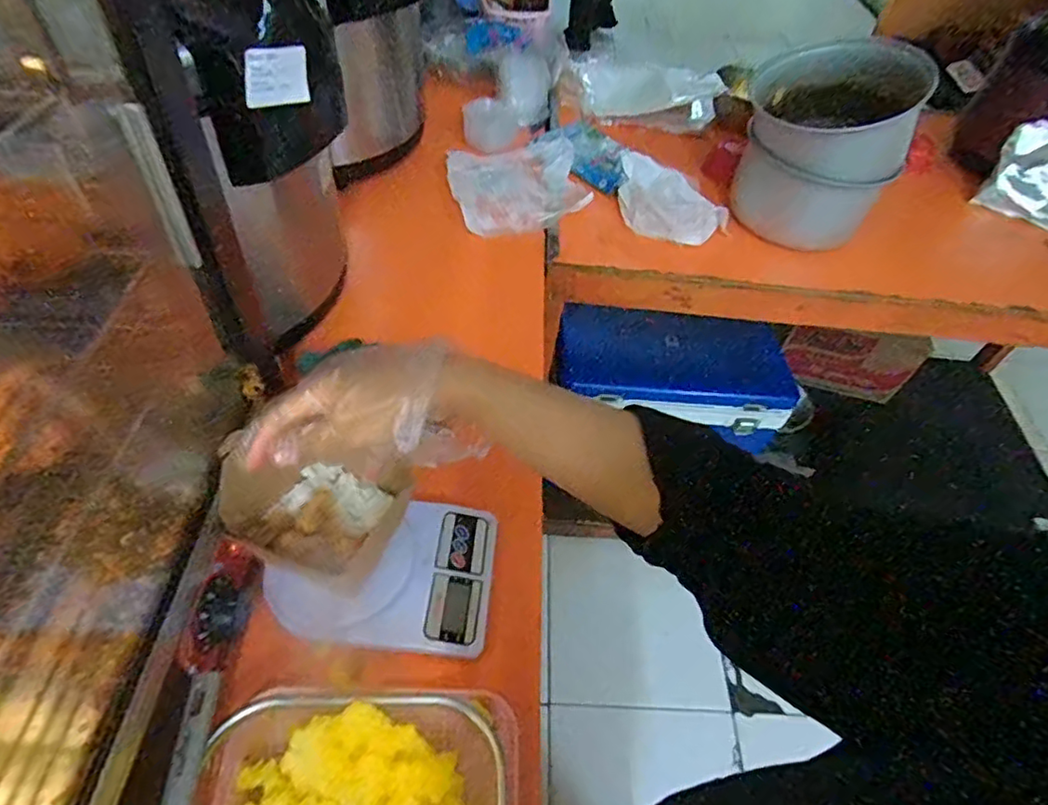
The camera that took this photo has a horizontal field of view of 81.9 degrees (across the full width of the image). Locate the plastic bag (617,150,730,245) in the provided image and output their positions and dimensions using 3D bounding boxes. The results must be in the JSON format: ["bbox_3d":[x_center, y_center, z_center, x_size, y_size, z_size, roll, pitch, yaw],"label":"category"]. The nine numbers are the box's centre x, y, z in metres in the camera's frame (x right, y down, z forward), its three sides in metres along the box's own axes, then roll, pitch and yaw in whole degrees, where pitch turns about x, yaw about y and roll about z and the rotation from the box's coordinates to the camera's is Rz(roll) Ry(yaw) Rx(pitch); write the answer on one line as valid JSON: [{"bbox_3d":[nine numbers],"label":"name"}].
[{"bbox_3d":[0.225,-0.320,0.958,0.195,0.060,0.117,38,57,23],"label":"plastic bag"}]

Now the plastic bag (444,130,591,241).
[{"bbox_3d":[-0.012,-0.351,0.975,0.216,0.036,0.218,-5,51,-10],"label":"plastic bag"}]

